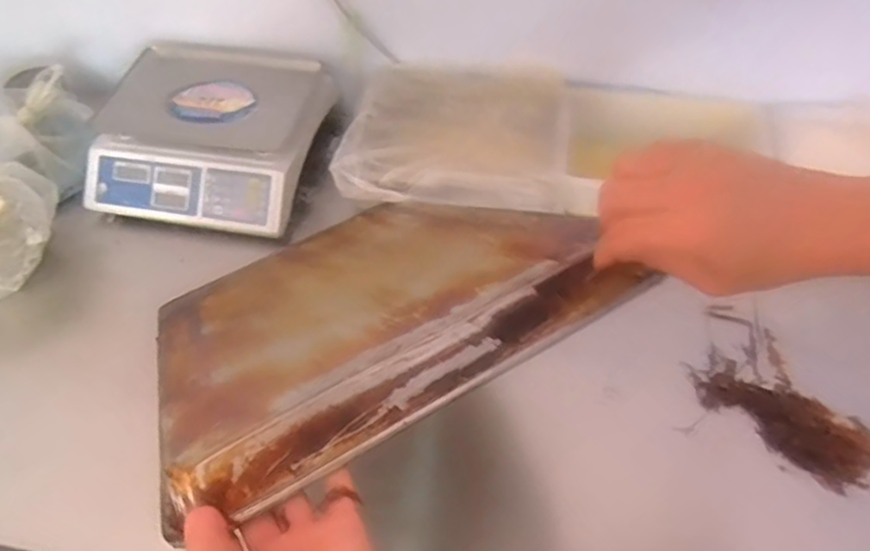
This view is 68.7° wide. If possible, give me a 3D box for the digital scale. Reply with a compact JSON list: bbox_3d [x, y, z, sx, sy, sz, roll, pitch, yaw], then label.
[{"bbox_3d":[-0.372,-0.246,1.062,0.347,0.113,0.326,9,54,9],"label":"digital scale"}]

